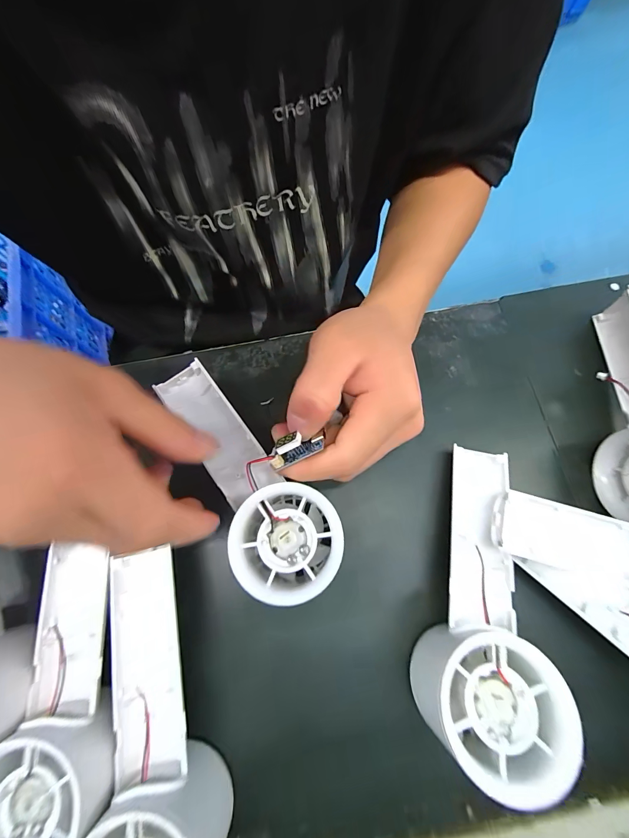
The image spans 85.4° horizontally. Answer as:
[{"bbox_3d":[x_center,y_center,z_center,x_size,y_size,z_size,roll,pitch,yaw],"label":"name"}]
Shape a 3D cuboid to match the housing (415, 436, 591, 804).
[{"bbox_3d":[0.088,0.093,0.191,0.059,0.048,0.159,10,55,4],"label":"housing"}]

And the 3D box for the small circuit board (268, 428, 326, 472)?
[{"bbox_3d":[-0.011,0.014,0.169,0.030,0.008,0.012,-25,73,9],"label":"small circuit board"}]

